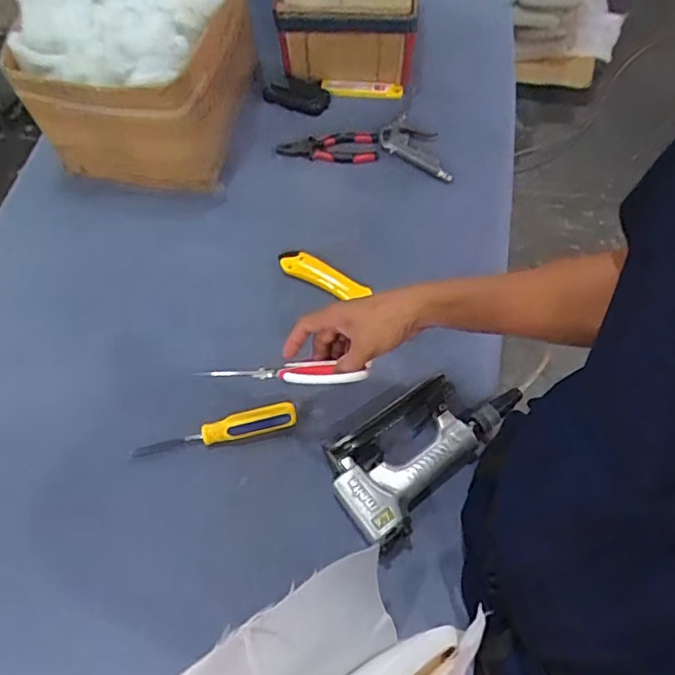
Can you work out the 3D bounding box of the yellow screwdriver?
[{"bbox_3d":[-0.146,0.114,0.670,0.193,0.028,0.029,-15,64,3],"label":"yellow screwdriver"}]

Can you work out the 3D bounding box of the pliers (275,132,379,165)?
[{"bbox_3d":[-0.013,-0.285,0.839,0.151,0.020,0.056,-6,64,-1],"label":"pliers"}]

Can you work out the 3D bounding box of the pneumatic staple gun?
[{"bbox_3d":[0.096,0.117,0.649,0.136,0.038,0.254,39,72,19],"label":"pneumatic staple gun"}]

